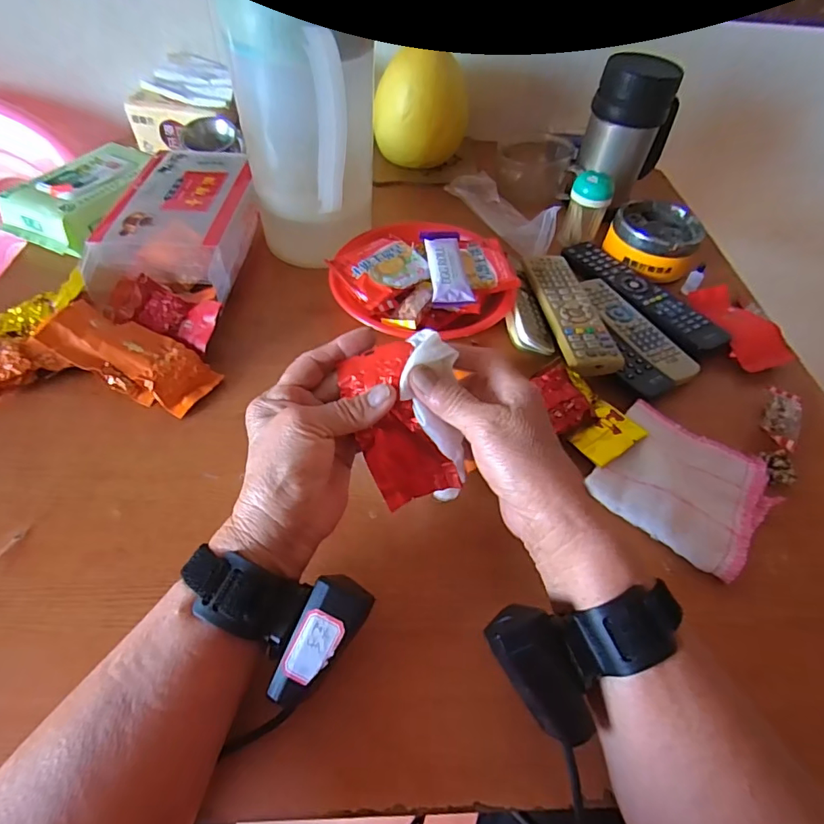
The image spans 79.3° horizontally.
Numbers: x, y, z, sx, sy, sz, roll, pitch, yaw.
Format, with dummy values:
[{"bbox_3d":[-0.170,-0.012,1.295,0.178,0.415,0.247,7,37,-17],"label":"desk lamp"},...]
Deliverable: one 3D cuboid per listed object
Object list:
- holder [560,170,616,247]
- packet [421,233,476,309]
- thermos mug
[{"bbox_3d":[0.215,-0.252,0.603,0.046,0.069,0.046,6,51,0],"label":"holder"},{"bbox_3d":[0.035,-0.148,0.497,0.039,0.016,0.102,-3,52,-7],"label":"packet"},{"bbox_3d":[0.275,-0.360,0.634,0.090,0.156,0.109,28,55,17],"label":"thermos mug"}]

